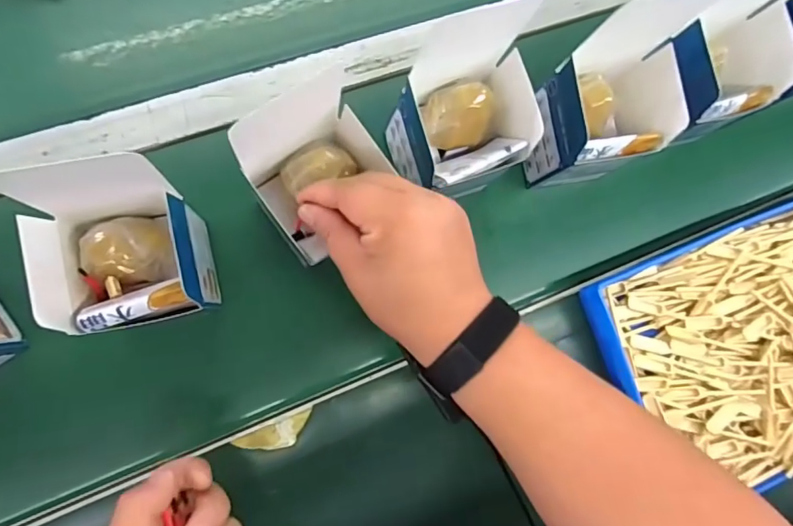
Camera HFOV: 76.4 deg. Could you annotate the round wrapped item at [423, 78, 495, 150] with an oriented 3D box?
[{"bbox_3d":[0.053,-0.121,0.410,0.056,0.040,0.045,0,84,-10],"label":"round wrapped item"}]

